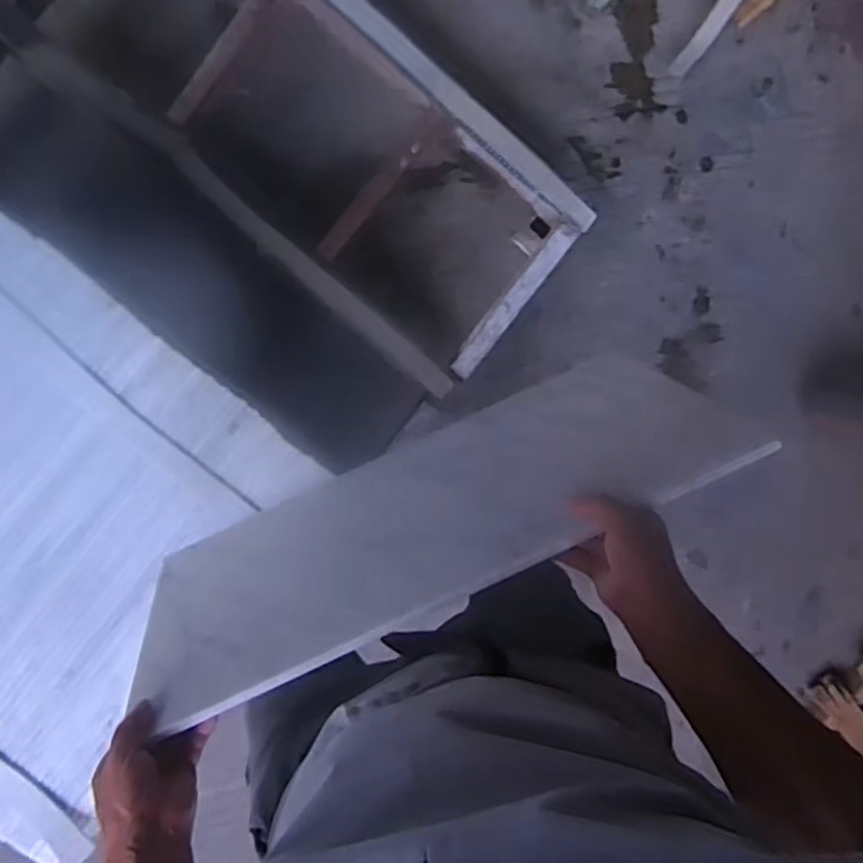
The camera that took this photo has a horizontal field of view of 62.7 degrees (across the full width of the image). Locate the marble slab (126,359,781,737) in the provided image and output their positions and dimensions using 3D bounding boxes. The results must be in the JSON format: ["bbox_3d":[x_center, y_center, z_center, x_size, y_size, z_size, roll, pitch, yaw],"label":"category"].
[{"bbox_3d":[-0.011,0.081,0.742,0.603,0.320,0.017,-25,116,-2],"label":"marble slab"}]

